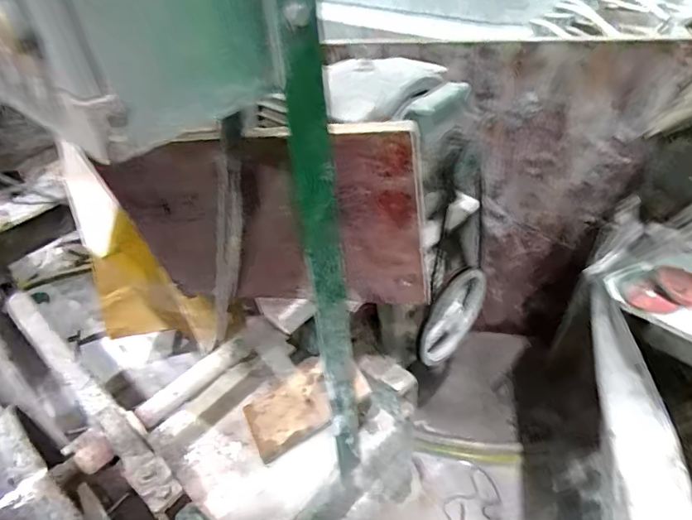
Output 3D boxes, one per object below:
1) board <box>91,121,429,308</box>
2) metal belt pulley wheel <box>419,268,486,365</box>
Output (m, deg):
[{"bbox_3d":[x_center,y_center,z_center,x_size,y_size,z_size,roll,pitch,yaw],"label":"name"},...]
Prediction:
[{"bbox_3d":[-0.097,-0.037,0.636,0.392,0.290,0.024,0,49,15],"label":"board"},{"bbox_3d":[0.209,0.109,0.964,0.201,0.184,0.029,-35,48,-28],"label":"metal belt pulley wheel"}]

